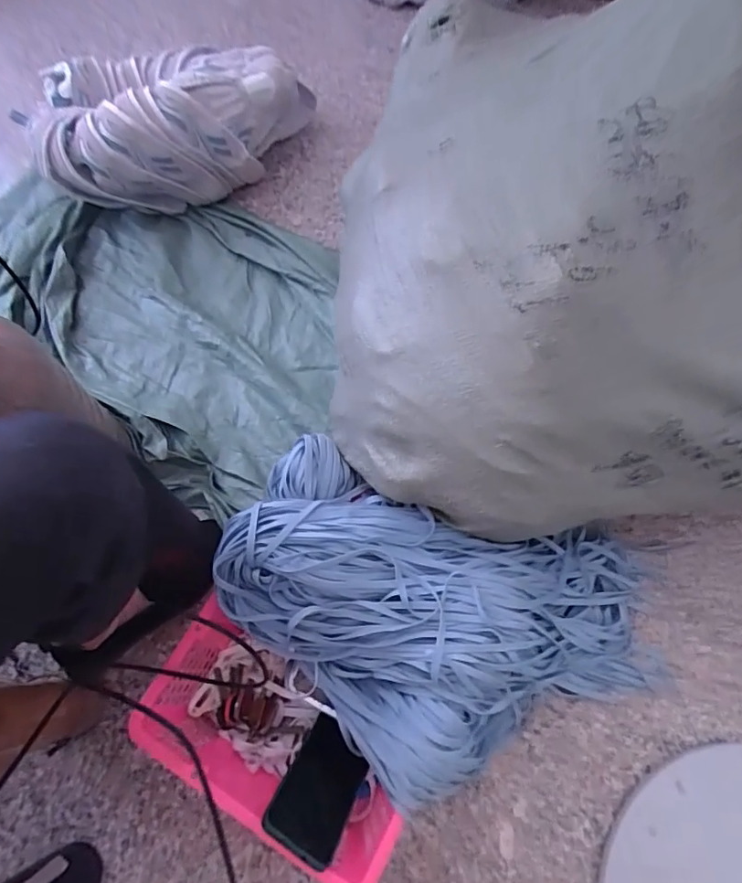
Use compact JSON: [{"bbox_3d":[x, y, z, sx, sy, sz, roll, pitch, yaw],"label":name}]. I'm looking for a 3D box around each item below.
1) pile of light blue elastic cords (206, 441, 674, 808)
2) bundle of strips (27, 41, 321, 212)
[{"bbox_3d":[0.088,0.219,0.597,0.522,0.195,0.328,11,67,6],"label":"pile of light blue elastic cords"},{"bbox_3d":[-0.310,-0.523,0.842,0.426,0.157,0.192,-21,66,-9],"label":"bundle of strips"}]

